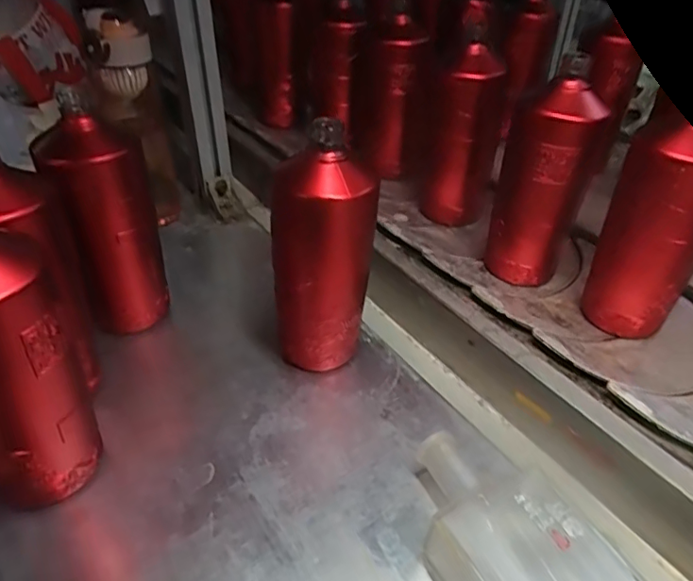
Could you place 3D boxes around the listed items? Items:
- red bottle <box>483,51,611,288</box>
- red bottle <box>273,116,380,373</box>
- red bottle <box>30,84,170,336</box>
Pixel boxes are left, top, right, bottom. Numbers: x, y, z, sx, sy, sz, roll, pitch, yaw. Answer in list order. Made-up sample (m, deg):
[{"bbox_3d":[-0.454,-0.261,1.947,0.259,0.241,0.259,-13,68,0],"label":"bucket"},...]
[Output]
[{"bbox_3d":[0.185,-0.097,0.501,0.066,0.199,0.069,23,46,25],"label":"red bottle"},{"bbox_3d":[-0.018,-0.025,0.442,0.082,0.197,0.066,-1,41,-1],"label":"red bottle"},{"bbox_3d":[-0.205,-0.055,0.475,0.074,0.199,0.084,-18,44,-20],"label":"red bottle"}]

